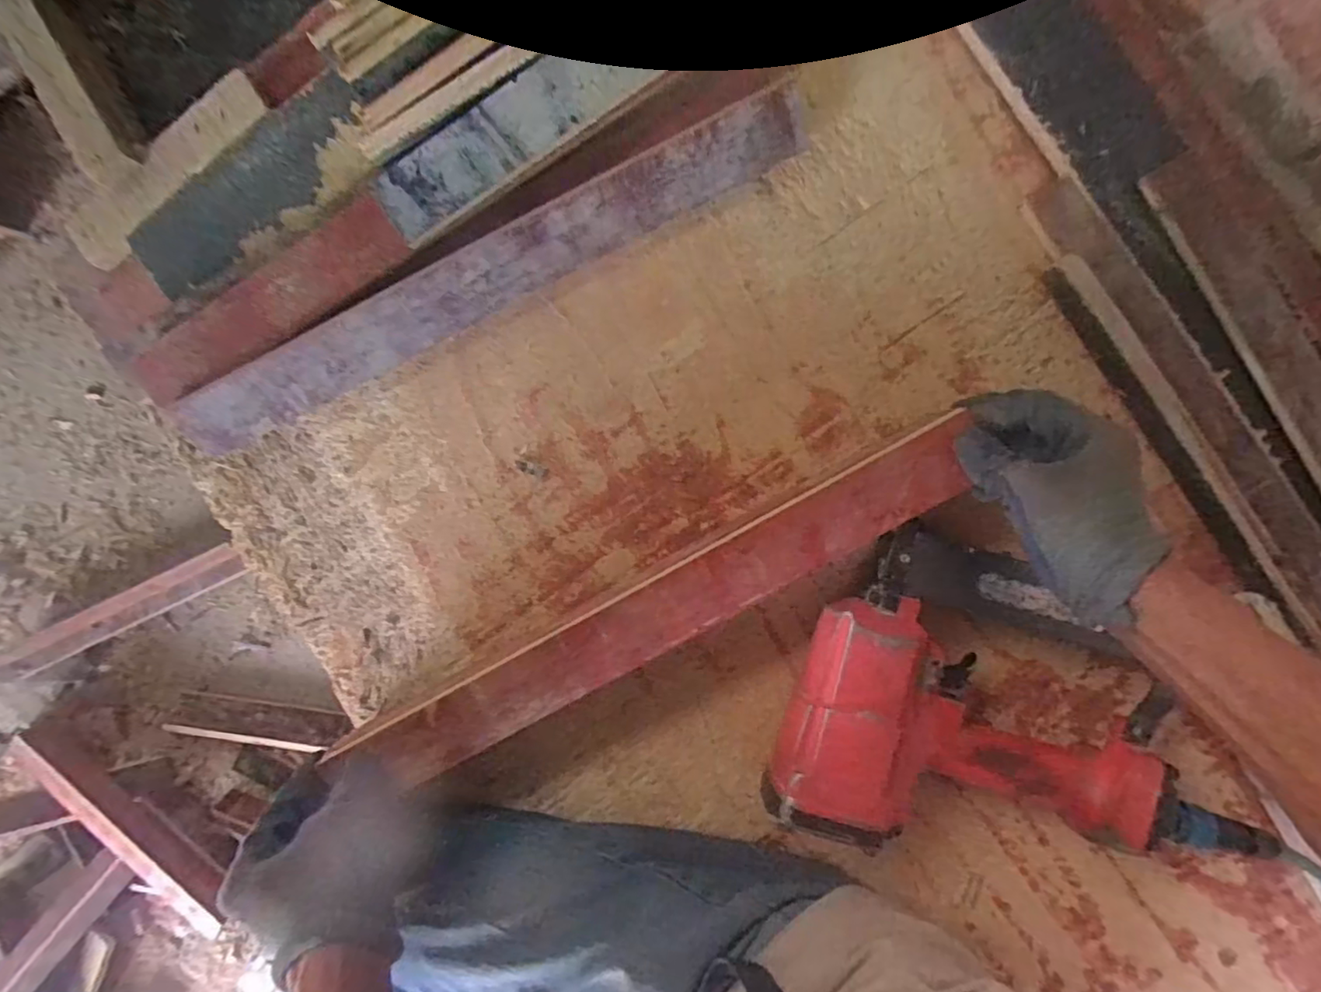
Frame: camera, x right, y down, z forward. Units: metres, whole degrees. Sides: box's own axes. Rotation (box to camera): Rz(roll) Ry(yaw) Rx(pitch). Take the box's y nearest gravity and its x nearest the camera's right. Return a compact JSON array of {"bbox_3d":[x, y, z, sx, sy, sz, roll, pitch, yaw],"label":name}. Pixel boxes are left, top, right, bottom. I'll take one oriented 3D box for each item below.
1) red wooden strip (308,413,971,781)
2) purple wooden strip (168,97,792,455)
[{"bbox_3d":[-0.002,0.081,0.416,0.447,0.012,0.053,-29,91,4],"label":"red wooden strip"},{"bbox_3d":[-0.133,-0.154,0.446,0.504,0.014,0.056,-26,134,5],"label":"purple wooden strip"}]

